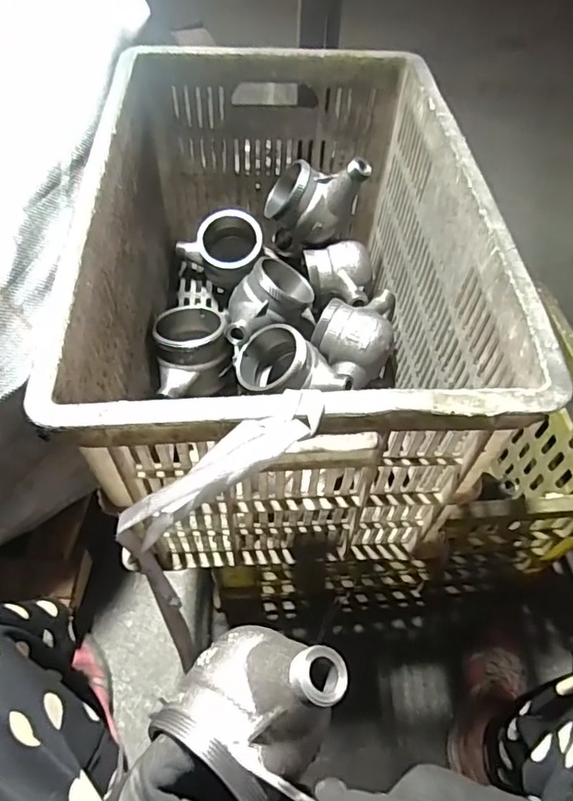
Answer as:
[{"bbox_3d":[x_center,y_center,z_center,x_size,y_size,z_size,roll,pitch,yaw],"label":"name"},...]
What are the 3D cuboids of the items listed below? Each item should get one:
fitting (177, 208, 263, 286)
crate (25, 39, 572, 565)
[{"bbox_3d":[-0.080,-0.202,0.705,0.099,0.080,0.093,0,93,2],"label":"fitting"},{"bbox_3d":[-0.003,-0.095,0.528,0.311,0.260,0.499,-2,55,-4],"label":"crate"}]

